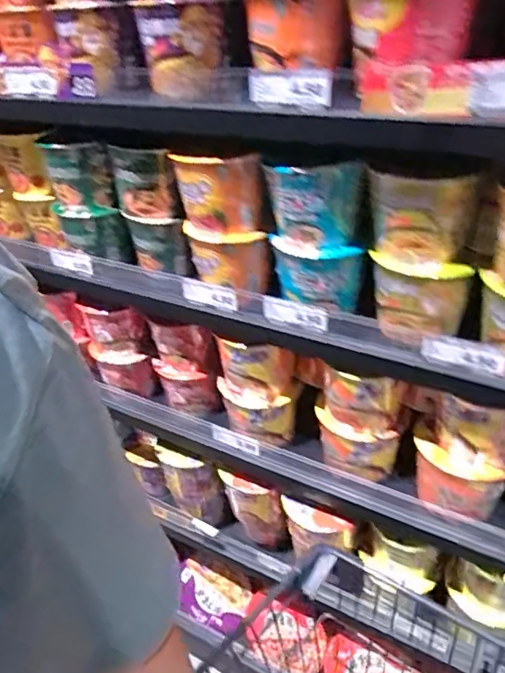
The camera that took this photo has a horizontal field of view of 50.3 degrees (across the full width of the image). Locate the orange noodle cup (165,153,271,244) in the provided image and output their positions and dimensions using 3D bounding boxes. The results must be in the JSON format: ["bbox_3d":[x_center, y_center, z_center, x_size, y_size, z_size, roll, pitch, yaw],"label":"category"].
[{"bbox_3d":[-0.046,-0.194,0.743,0.126,0.121,0.097,-4,32,0],"label":"orange noodle cup"}]

